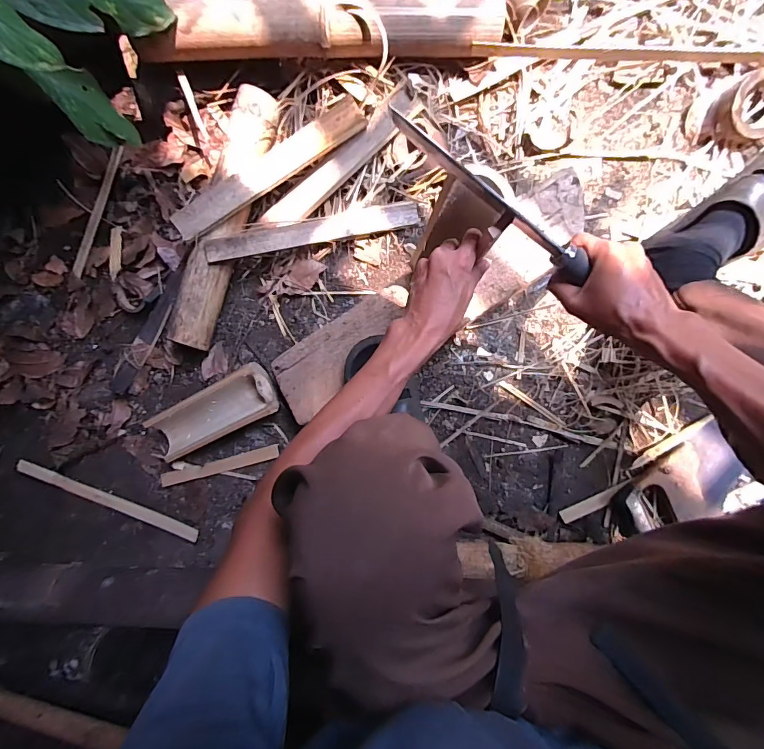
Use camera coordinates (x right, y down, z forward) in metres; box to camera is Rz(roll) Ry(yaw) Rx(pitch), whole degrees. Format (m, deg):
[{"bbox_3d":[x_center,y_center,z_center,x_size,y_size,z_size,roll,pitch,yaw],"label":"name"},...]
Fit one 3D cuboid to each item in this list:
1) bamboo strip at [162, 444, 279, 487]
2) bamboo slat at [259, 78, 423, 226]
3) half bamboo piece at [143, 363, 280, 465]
[{"bbox_3d":[-0.293,0.166,0.761,0.225,0.012,0.025,-15,86,7],"label":"bamboo strip"},{"bbox_3d":[-0.071,-0.347,0.703,0.315,0.012,0.056,-37,87,16],"label":"bamboo slat"},{"bbox_3d":[-0.295,0.068,0.732,0.246,0.055,0.090,-24,85,7],"label":"half bamboo piece"}]

